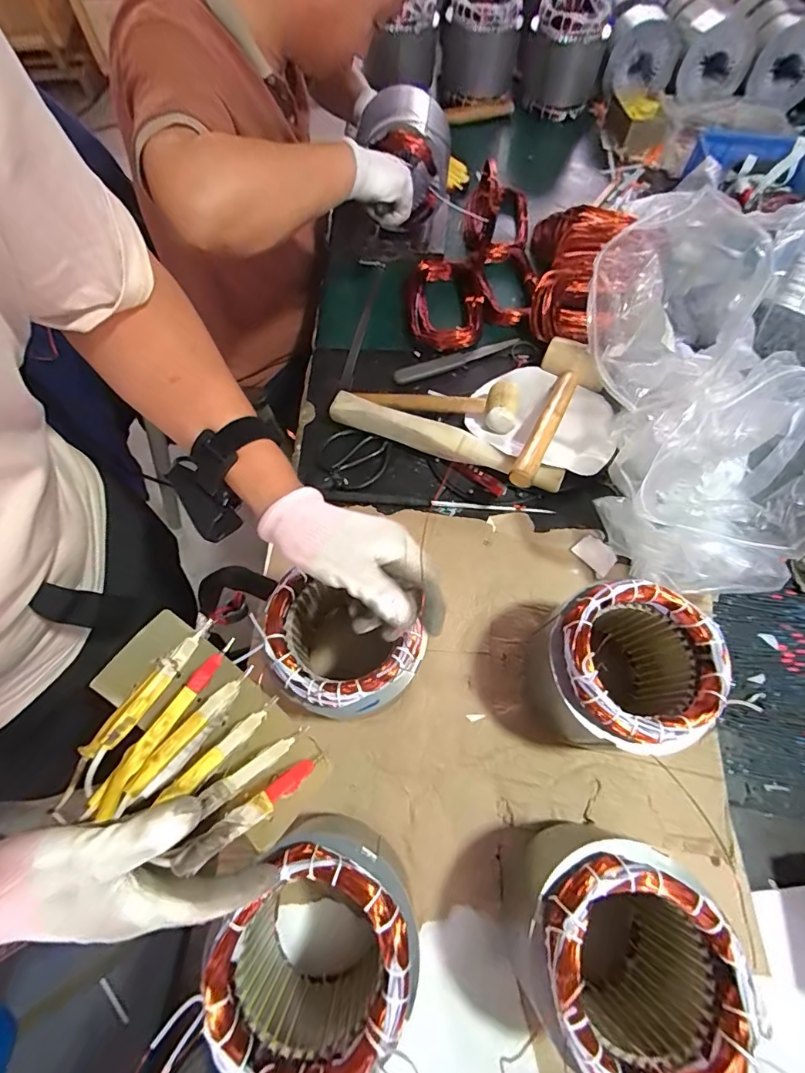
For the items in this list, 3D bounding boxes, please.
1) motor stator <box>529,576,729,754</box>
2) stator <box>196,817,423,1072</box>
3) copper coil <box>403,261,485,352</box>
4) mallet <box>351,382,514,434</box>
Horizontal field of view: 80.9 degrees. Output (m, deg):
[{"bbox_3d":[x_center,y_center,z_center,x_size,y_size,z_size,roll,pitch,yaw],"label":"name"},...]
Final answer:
[{"bbox_3d":[0.216,0.135,0.487,0.151,0.165,0.148,-33,71,-15],"label":"motor stator"},{"bbox_3d":[-0.064,0.332,0.388,0.138,0.168,0.139,20,67,7],"label":"stator"},{"bbox_3d":[0.069,-0.385,0.786,0.129,0.029,0.178,1,66,-1],"label":"copper coil"},{"bbox_3d":[0.047,-0.194,0.684,0.234,0.065,0.064,9,66,2],"label":"mallet"}]

